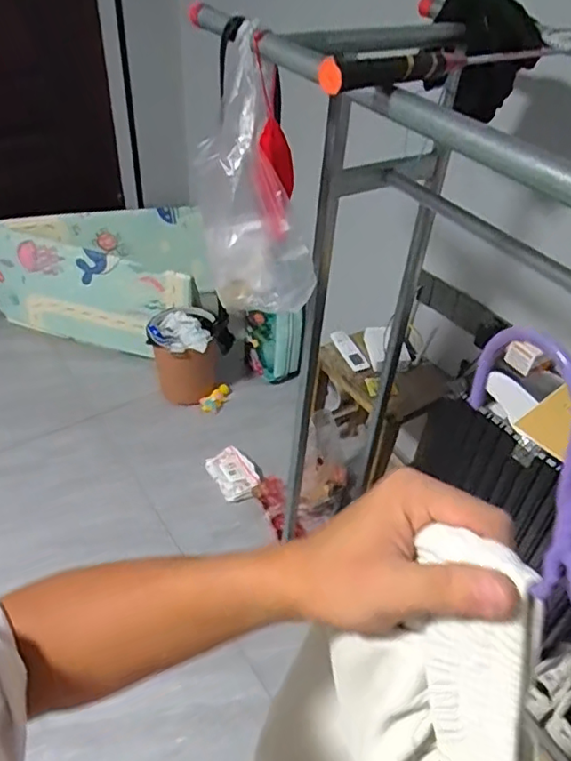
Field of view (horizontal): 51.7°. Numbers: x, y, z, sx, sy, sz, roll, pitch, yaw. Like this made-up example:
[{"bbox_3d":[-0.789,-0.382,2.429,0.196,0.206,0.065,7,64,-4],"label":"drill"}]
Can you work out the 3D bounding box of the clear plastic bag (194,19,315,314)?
[{"bbox_3d":[-0.046,-0.284,0.896,0.167,0.344,0.168,-3,42,-7],"label":"clear plastic bag"}]

